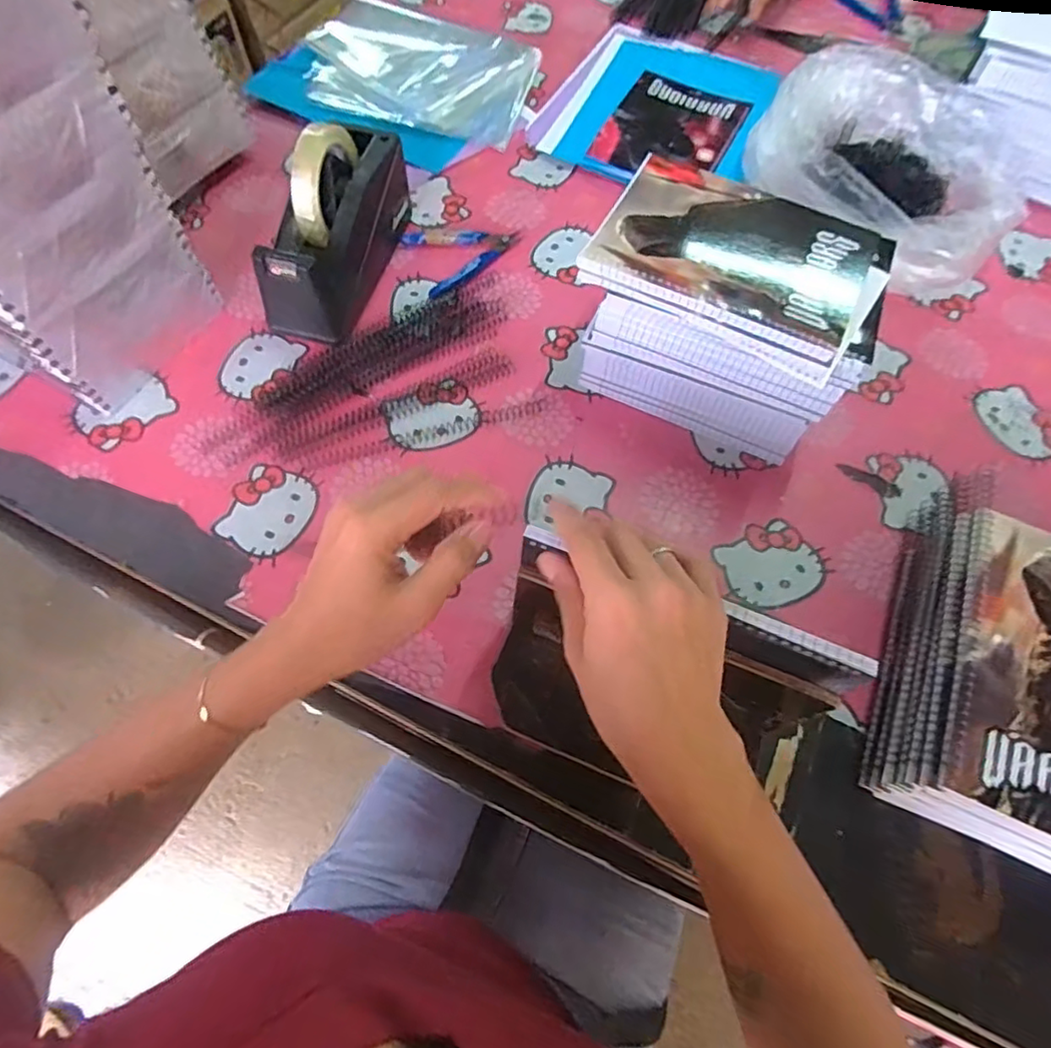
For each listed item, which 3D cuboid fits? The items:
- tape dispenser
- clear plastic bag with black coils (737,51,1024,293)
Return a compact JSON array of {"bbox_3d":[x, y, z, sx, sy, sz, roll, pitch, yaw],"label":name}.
[{"bbox_3d":[-0.174,-0.278,0.581,0.067,0.118,0.214,17,65,5],"label":"tape dispenser"},{"bbox_3d":[0.384,-0.378,0.663,0.273,0.091,0.242,42,70,16],"label":"clear plastic bag with black coils"}]

